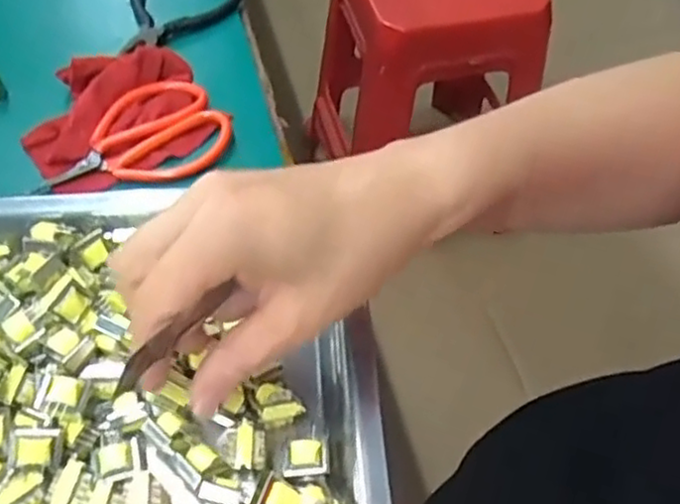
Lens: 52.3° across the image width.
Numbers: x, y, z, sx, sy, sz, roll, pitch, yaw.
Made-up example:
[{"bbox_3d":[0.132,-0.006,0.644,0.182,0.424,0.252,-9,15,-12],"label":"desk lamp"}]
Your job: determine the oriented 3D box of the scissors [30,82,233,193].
[{"bbox_3d":[-0.122,-0.069,0.406,0.111,0.009,0.066,-15,56,-13],"label":"scissors"}]

